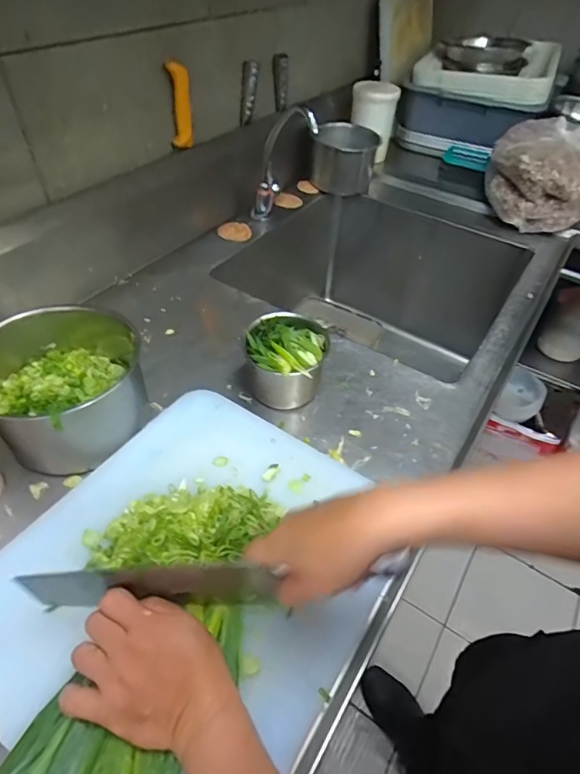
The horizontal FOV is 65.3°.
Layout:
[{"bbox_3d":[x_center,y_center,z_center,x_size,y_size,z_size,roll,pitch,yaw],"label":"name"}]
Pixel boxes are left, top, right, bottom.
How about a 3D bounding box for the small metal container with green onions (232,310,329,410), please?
[{"bbox_3d":[-0.012,-0.028,0.658,0.123,0.111,0.116,2,47,-2],"label":"small metal container with green onions"}]

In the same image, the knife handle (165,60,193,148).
[{"bbox_3d":[-0.198,-0.508,0.821,0.037,0.135,0.022,-1,47,-5],"label":"knife handle"}]

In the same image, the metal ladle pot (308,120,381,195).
[{"bbox_3d":[0.134,-0.560,1.130,0.145,0.138,0.124,11,47,6],"label":"metal ladle pot"}]

